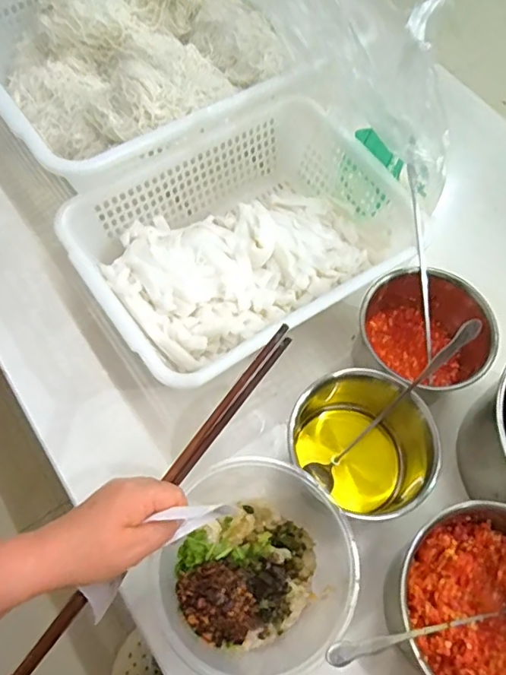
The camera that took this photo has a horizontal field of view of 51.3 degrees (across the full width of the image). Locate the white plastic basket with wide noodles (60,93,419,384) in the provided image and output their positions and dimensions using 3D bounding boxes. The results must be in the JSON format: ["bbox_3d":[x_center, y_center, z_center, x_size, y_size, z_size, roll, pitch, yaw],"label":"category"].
[{"bbox_3d":[-0.006,-0.109,0.612,0.358,0.094,0.272,-31,70,-16],"label":"white plastic basket with wide noodles"}]

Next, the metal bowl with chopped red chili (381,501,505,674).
[{"bbox_3d":[0.195,0.237,0.461,0.152,0.109,0.152,1,65,-3],"label":"metal bowl with chopped red chili"}]

